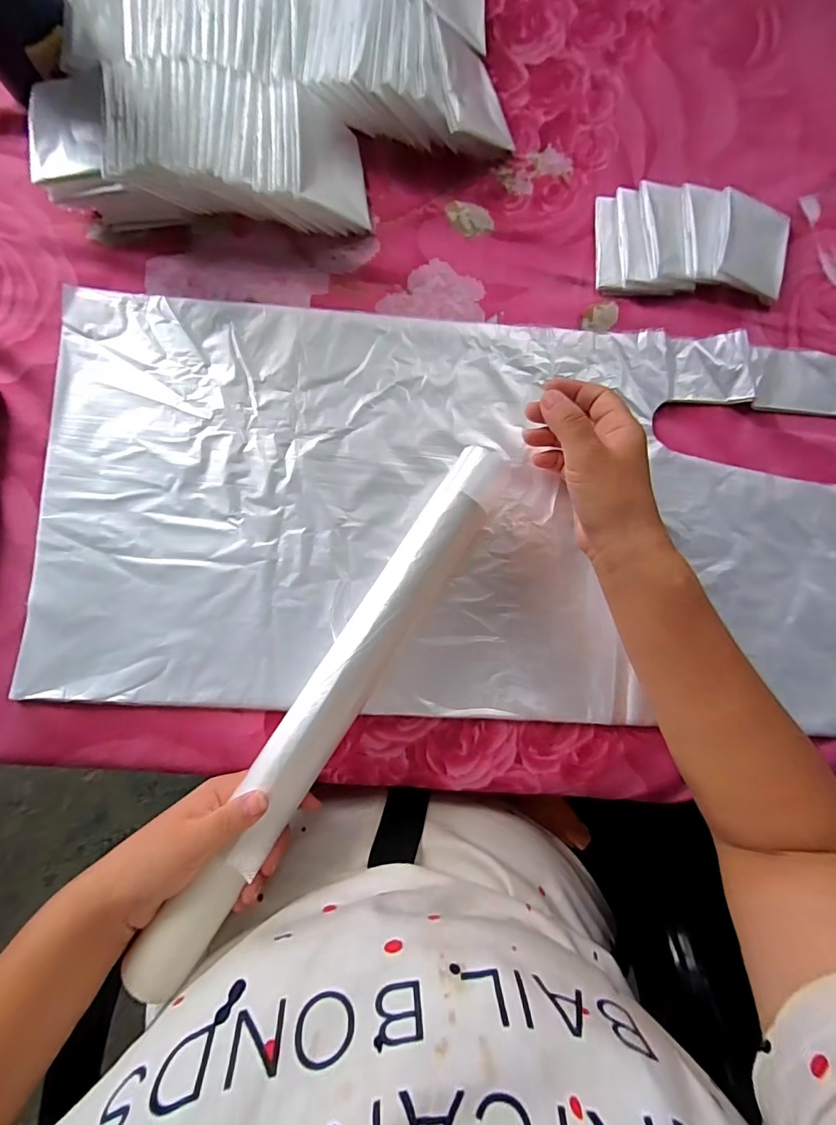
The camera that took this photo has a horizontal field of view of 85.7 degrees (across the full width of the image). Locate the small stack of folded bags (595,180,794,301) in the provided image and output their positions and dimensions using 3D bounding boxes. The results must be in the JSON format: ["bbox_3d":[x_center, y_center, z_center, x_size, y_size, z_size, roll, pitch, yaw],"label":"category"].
[{"bbox_3d":[0.227,-0.266,0.373,0.154,0.016,0.086,2,84,-1],"label":"small stack of folded bags"}]

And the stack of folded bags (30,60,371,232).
[{"bbox_3d":[-0.161,-0.310,0.342,0.235,0.045,0.096,0,84,-1],"label":"stack of folded bags"}]

